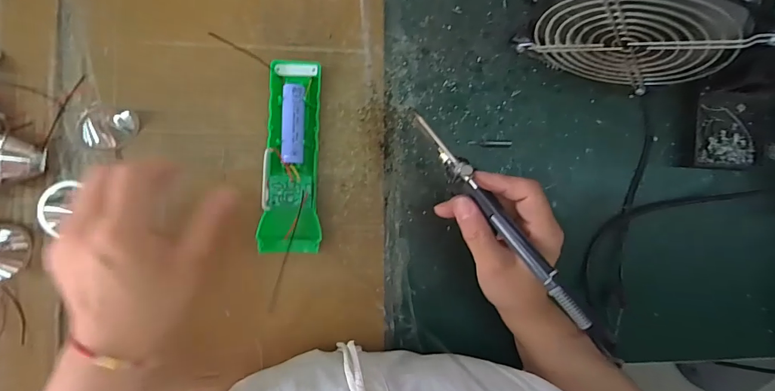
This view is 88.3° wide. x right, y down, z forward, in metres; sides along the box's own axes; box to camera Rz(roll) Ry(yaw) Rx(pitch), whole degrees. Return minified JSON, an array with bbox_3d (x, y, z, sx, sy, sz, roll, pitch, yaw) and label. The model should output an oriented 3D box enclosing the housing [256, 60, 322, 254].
[{"bbox_3d":[-0.080,-0.033,0.333,0.047,0.038,0.158,0,90,-7],"label":"housing"}]

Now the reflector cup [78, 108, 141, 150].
[{"bbox_3d":[-0.226,-0.055,0.323,0.034,0.028,0.035,0,90,-7],"label":"reflector cup"}]

